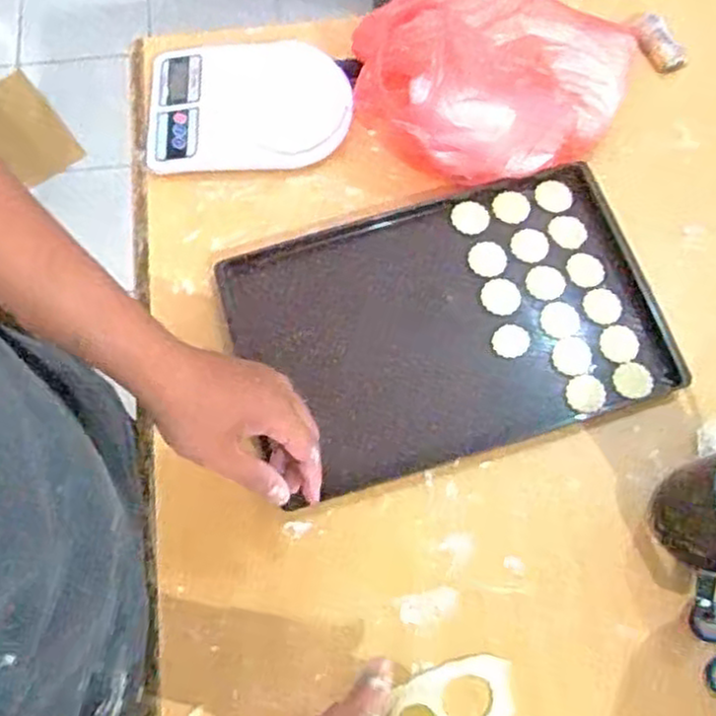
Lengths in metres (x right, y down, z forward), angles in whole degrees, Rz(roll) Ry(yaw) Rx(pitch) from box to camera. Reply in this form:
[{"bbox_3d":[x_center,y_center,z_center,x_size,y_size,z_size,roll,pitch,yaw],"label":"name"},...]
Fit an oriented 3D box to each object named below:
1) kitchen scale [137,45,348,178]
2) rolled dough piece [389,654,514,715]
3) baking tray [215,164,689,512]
[{"bbox_3d":[-0.110,-0.250,0.747,0.198,0.040,0.130,-5,71,-1],"label":"kitchen scale"},{"bbox_3d":[0.073,0.267,0.571,0.100,0.015,0.058,-17,70,-5],"label":"rolled dough piece"},{"bbox_3d":[0.083,-0.032,0.684,0.370,0.018,0.240,-17,70,-5],"label":"baking tray"}]

